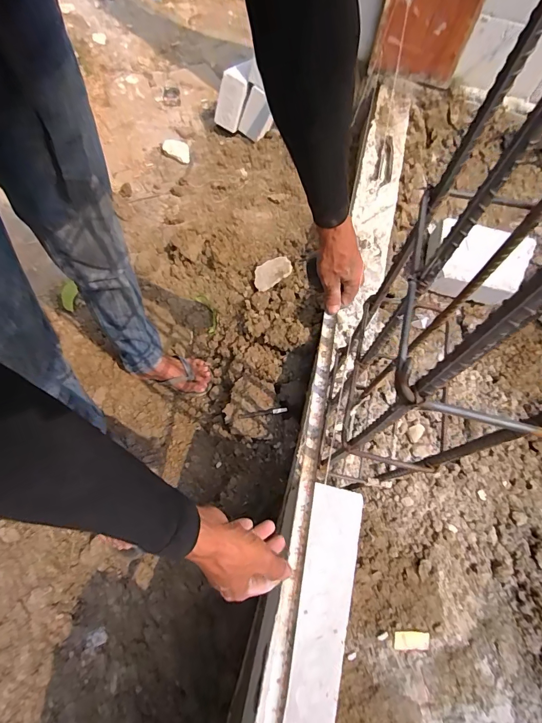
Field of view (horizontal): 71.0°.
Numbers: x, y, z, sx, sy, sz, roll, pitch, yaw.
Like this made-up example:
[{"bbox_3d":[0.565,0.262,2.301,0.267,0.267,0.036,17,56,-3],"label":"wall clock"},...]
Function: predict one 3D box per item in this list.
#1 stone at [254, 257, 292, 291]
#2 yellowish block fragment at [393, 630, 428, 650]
[{"bbox_3d":[0.003,-0.278,1.189,0.126,0.020,0.088,-30,70,6],"label":"stone"},{"bbox_3d":[0.266,0.527,0.719,0.072,0.004,0.031,6,77,-9],"label":"yellowish block fragment"}]

